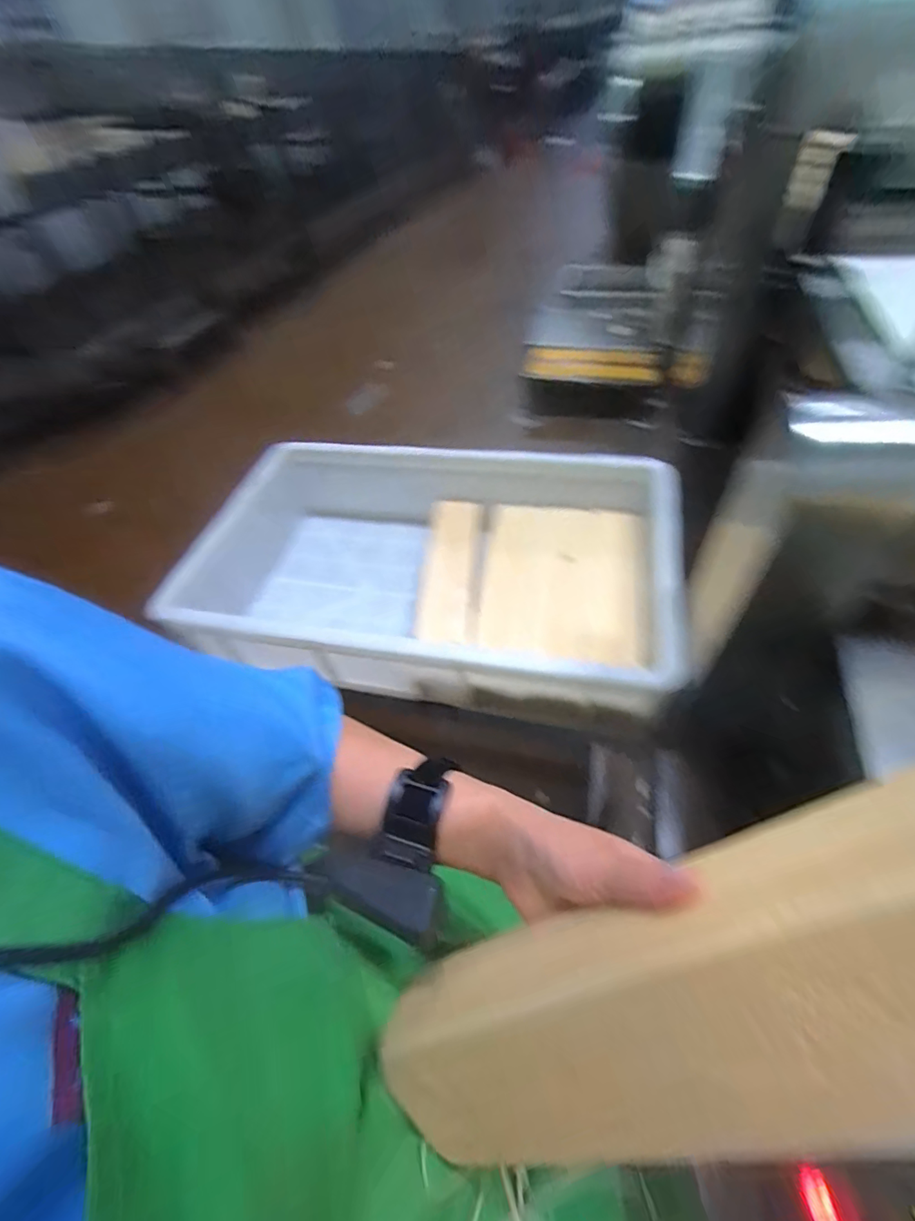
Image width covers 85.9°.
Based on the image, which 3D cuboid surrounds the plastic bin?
[{"bbox_3d":[-0.049,-0.060,0.757,0.672,0.170,0.420,5,51,10],"label":"plastic bin"}]

